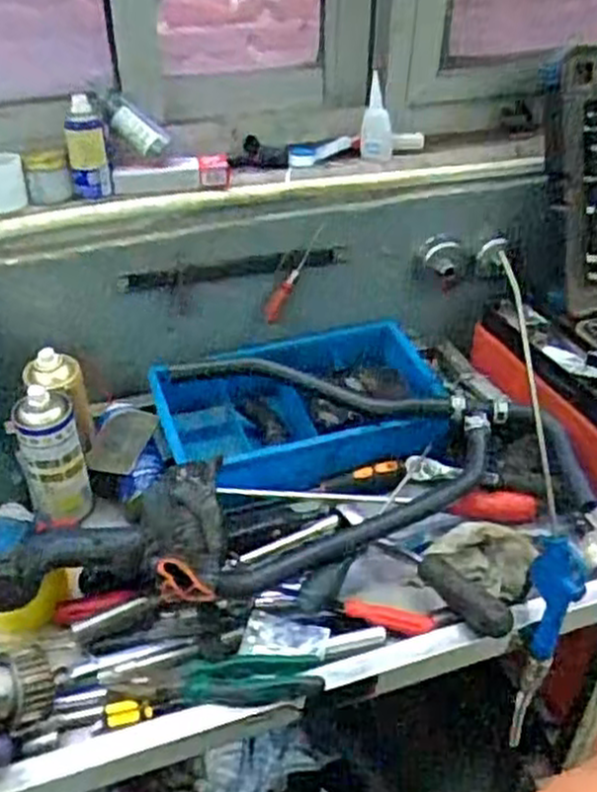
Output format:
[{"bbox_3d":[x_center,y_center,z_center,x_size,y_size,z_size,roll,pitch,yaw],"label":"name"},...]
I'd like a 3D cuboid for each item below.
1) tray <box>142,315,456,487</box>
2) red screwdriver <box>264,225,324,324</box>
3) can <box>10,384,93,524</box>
[{"bbox_3d":[0.011,0.015,1.001,0.361,0.089,0.213,-12,39,-16],"label":"tray"},{"bbox_3d":[-0.010,-0.156,1.053,0.020,0.180,0.019,39,45,4],"label":"red screwdriver"},{"bbox_3d":[-0.273,0.068,0.879,0.068,0.169,0.058,-13,39,-17],"label":"can"}]

